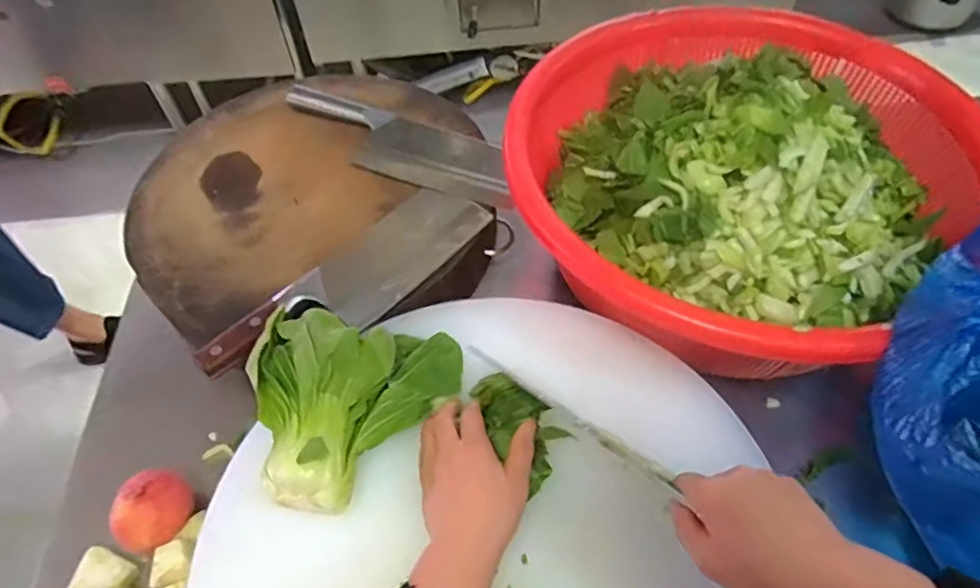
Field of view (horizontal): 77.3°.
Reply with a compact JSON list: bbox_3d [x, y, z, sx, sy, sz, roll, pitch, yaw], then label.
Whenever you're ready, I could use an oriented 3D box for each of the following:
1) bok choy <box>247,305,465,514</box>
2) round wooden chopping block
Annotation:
[{"bbox_3d":[-0.126,0.075,0.520,0.136,0.074,0.186,31,61,23],"label":"bok choy"},{"bbox_3d":[-0.201,-0.113,0.712,0.383,0.080,0.367,-1,53,2],"label":"round wooden chopping block"}]

